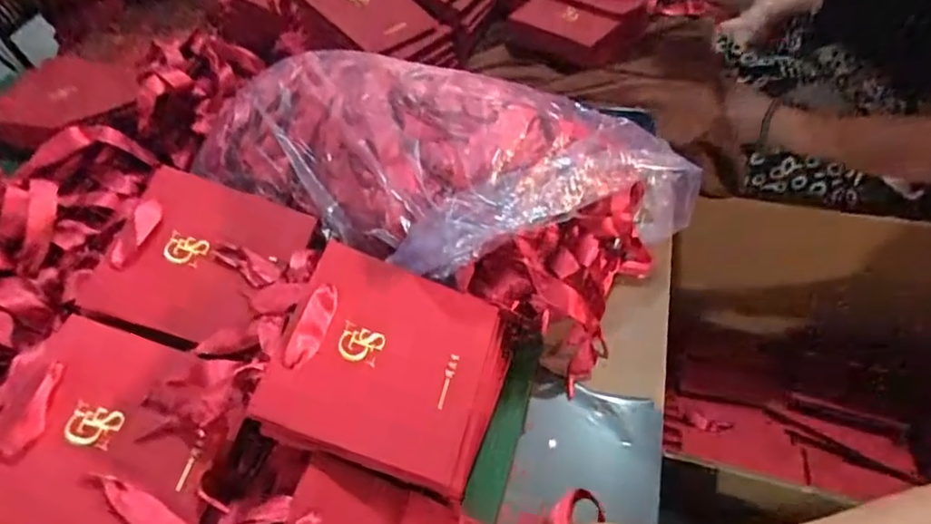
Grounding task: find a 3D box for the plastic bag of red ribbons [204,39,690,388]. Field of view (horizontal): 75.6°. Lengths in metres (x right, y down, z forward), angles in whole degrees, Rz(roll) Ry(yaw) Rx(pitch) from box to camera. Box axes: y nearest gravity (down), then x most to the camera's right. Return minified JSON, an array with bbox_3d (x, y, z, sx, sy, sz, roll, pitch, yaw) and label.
[{"bbox_3d":[-0.015,-0.078,0.575,0.395,0.160,0.240,25,55,24],"label":"plastic bag of red ribbons"}]

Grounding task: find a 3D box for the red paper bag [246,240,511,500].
[{"bbox_3d":[-0.049,0.075,0.431,0.161,0.020,0.141,23,60,-13],"label":"red paper bag"}]

